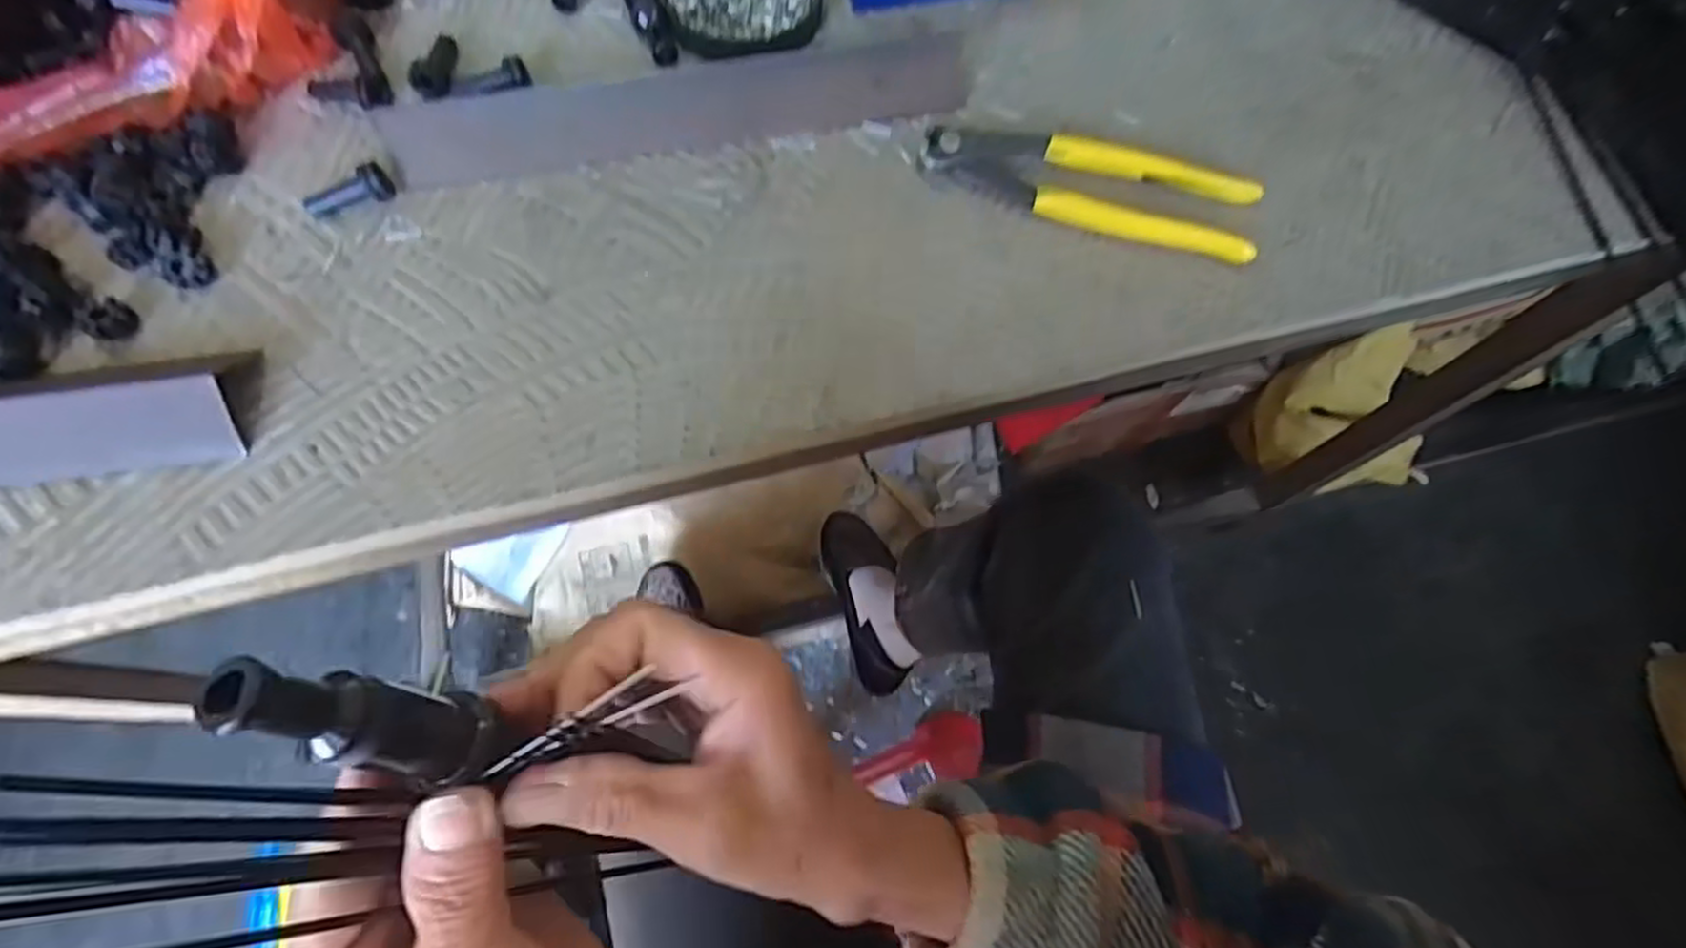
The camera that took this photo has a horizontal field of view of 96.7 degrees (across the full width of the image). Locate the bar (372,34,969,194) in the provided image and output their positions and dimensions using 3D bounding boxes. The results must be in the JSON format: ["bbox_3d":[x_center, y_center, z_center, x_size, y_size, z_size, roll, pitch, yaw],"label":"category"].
[{"bbox_3d":[-0.078,-0.188,0.382,0.287,0.009,0.050,-13,74,-7],"label":"bar"}]

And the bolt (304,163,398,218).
[{"bbox_3d":[-0.231,-0.132,0.348,0.040,0.015,0.012,-23,72,-9],"label":"bolt"}]

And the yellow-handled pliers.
[{"bbox_3d":[0.121,-0.144,0.366,0.158,0.013,0.042,15,70,4],"label":"yellow-handled pliers"}]

